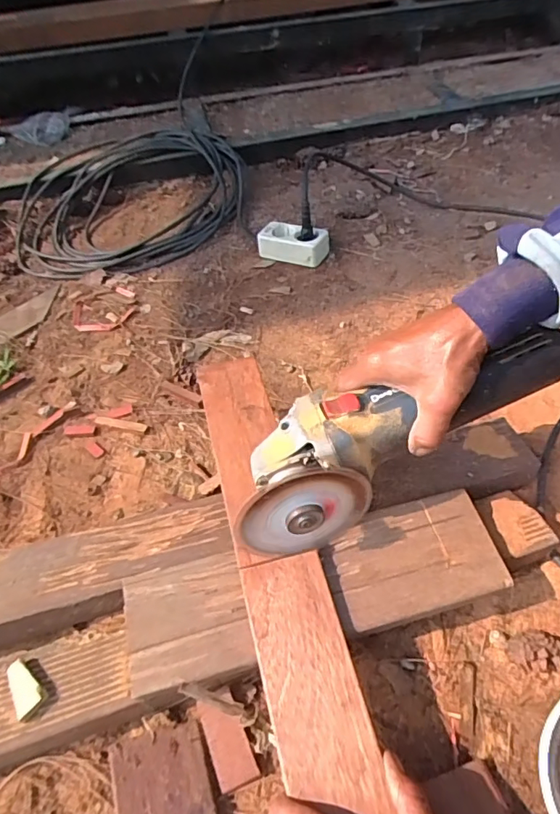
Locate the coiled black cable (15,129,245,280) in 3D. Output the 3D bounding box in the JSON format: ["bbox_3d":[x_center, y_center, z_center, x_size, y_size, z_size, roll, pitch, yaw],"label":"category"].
[{"bbox_3d":[-0.278,-0.401,0.943,0.426,0.079,0.400,-7,48,-2],"label":"coiled black cable"}]

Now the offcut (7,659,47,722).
[{"bbox_3d":[-0.190,0.210,0.380,0.020,0.011,0.042,-29,53,-21],"label":"offcut"}]

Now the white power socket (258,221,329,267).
[{"bbox_3d":[0.022,-0.261,0.808,0.112,0.038,0.056,17,52,20],"label":"white power socket"}]

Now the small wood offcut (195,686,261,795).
[{"bbox_3d":[-0.041,0.251,0.384,0.029,0.012,0.063,-21,50,-14],"label":"small wood offcut"}]

